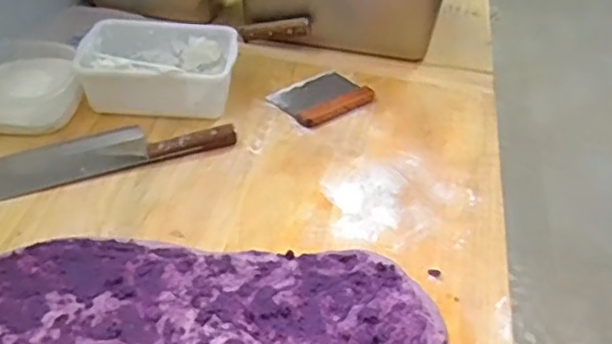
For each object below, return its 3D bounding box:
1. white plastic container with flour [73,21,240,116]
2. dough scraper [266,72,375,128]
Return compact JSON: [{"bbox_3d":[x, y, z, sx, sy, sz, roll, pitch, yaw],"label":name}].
[{"bbox_3d":[-0.226,-0.158,0.936,0.232,0.083,0.151,6,40,1],"label":"white plastic container with flour"},{"bbox_3d":[0.027,-0.123,0.981,0.153,0.017,0.111,-23,47,-29],"label":"dough scraper"}]

